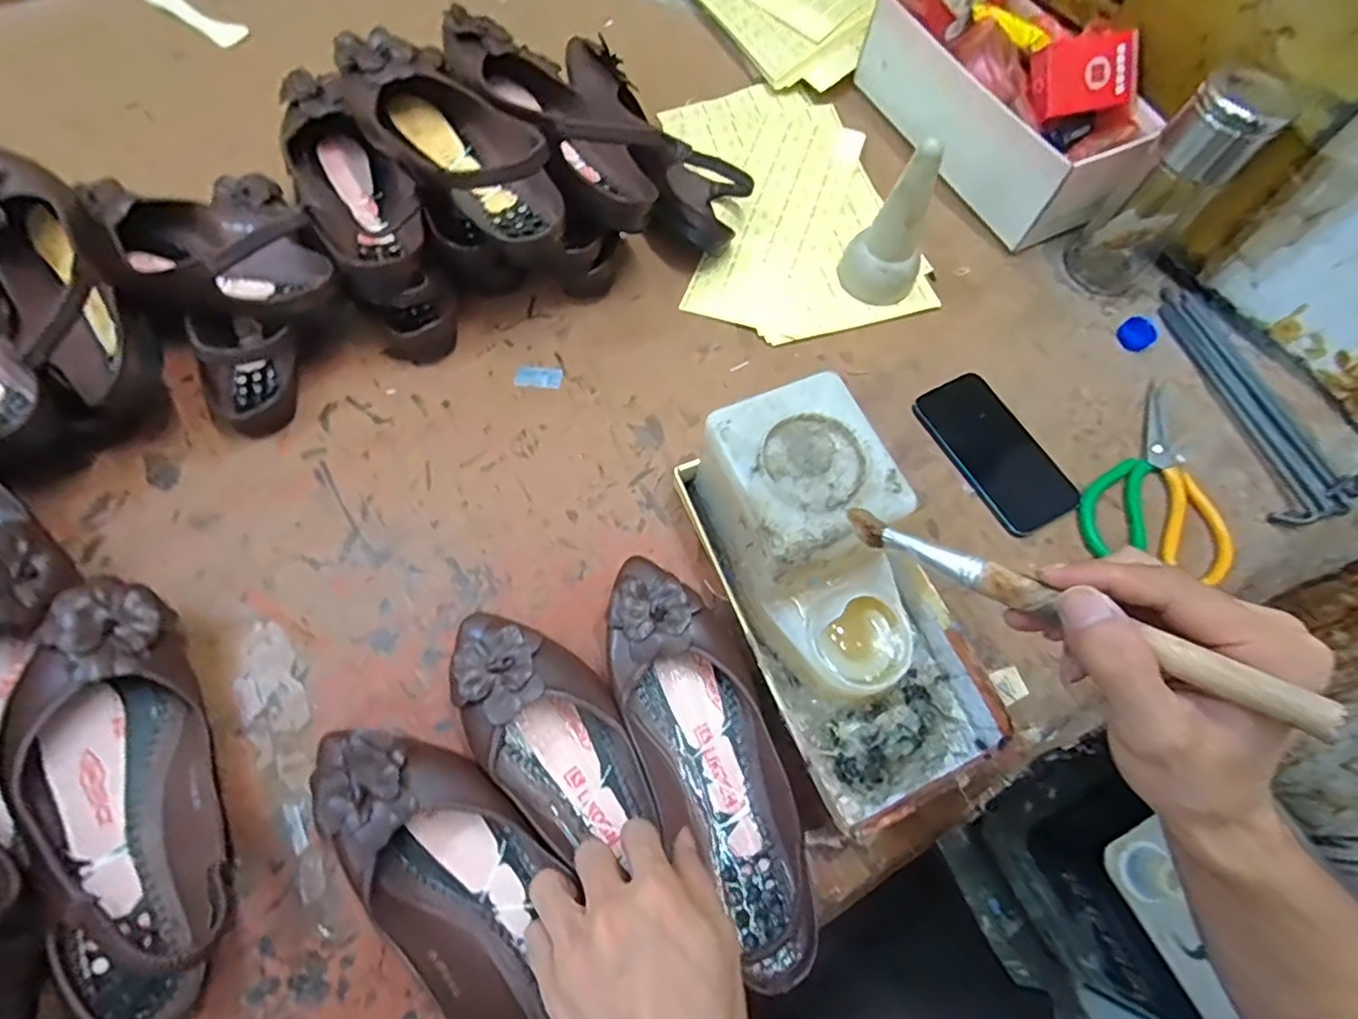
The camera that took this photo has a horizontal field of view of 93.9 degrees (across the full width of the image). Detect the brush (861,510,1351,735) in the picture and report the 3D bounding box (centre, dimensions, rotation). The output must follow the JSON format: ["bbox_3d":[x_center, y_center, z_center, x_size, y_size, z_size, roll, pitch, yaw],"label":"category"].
[{"bbox_3d":[0.155,0.039,0.268,0.184,0.010,0.014,26,67,36],"label":"brush"}]

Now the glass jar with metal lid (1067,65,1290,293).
[{"bbox_3d":[0.417,-0.273,0.540,0.078,0.170,0.070,-36,72,-14],"label":"glass jar with metal lid"}]

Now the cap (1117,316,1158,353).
[{"bbox_3d":[0.420,-0.162,0.580,0.035,0.011,0.030,-42,73,-16],"label":"cap"}]

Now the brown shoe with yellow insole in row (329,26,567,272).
[{"bbox_3d":[-0.178,-0.292,0.504,0.104,0.060,0.239,-34,73,-15],"label":"brown shoe with yellow insole in row"}]

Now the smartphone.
[{"bbox_3d":[0.264,-0.050,0.527,0.074,0.010,0.140,-28,70,-11],"label":"smartphone"}]

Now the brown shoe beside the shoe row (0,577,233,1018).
[{"bbox_3d":[-0.338,0.172,0.383,0.077,0.075,0.247,-23,69,-10],"label":"brown shoe beside the shoe row"}]

